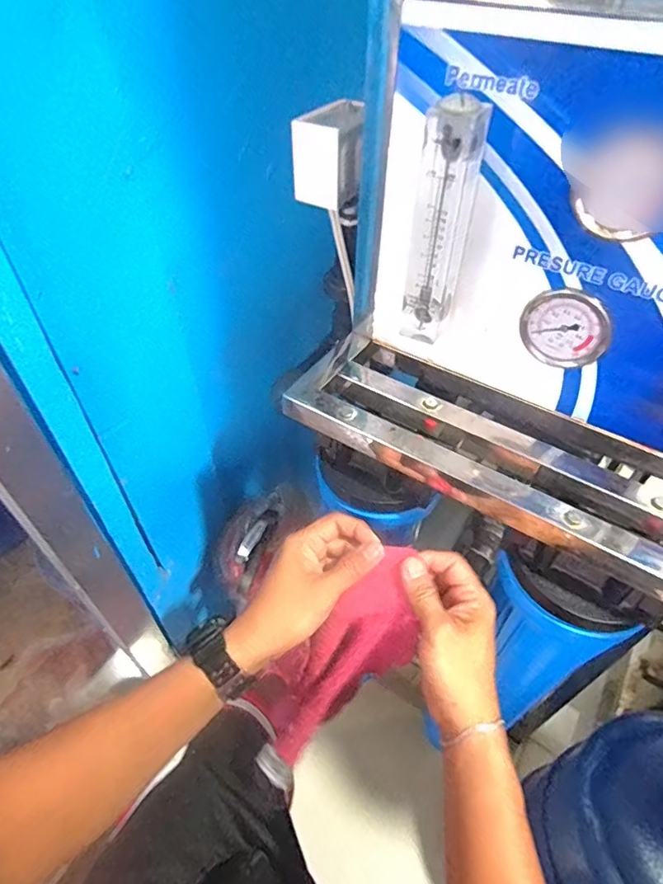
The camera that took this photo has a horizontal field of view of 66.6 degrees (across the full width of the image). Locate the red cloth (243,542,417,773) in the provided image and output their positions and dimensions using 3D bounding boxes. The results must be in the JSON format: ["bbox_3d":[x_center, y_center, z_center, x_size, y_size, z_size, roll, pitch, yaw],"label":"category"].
[{"bbox_3d":[0.008,0.208,0.486,0.076,0.278,0.067,6,36,-43],"label":"red cloth"}]

